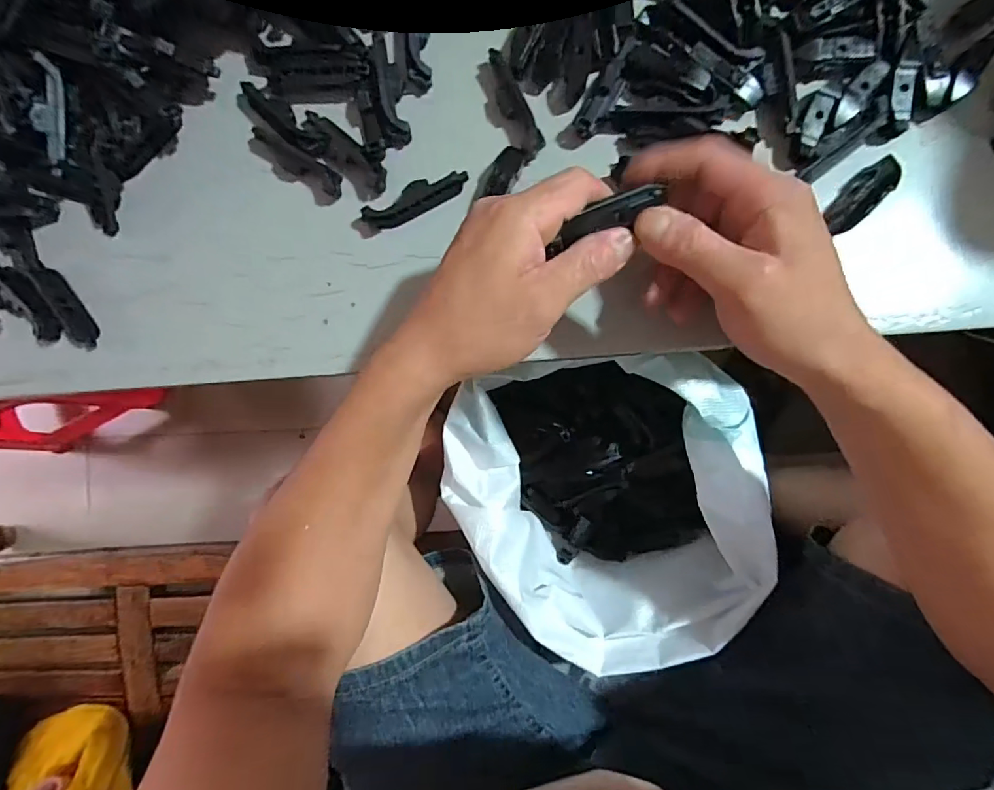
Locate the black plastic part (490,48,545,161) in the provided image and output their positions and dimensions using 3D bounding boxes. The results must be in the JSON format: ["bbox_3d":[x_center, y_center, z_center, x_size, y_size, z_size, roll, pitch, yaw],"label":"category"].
[{"bbox_3d":[0.011,-0.194,0.317,0.015,0.018,0.073,-26,86,4],"label":"black plastic part"}]

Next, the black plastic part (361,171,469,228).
[{"bbox_3d":[-0.055,-0.132,0.329,0.074,0.015,0.020,-24,86,5],"label":"black plastic part"}]

